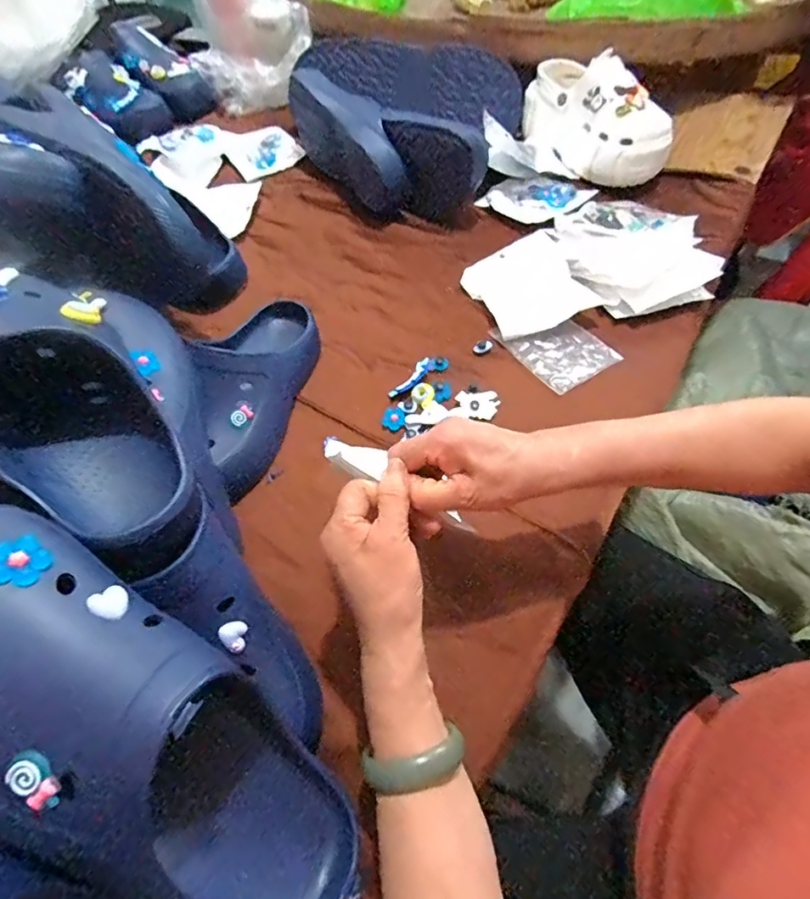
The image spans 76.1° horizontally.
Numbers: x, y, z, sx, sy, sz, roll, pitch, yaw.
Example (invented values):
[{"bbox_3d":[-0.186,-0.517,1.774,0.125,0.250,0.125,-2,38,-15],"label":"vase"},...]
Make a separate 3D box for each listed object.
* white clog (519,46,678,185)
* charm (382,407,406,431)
[{"bbox_3d":[0.261,-0.464,0.721,0.087,0.099,0.242,-27,59,-14],"label":"white clog"},{"bbox_3d":[-0.012,-0.030,0.528,0.023,0.009,0.027,-14,56,-5],"label":"charm"}]

